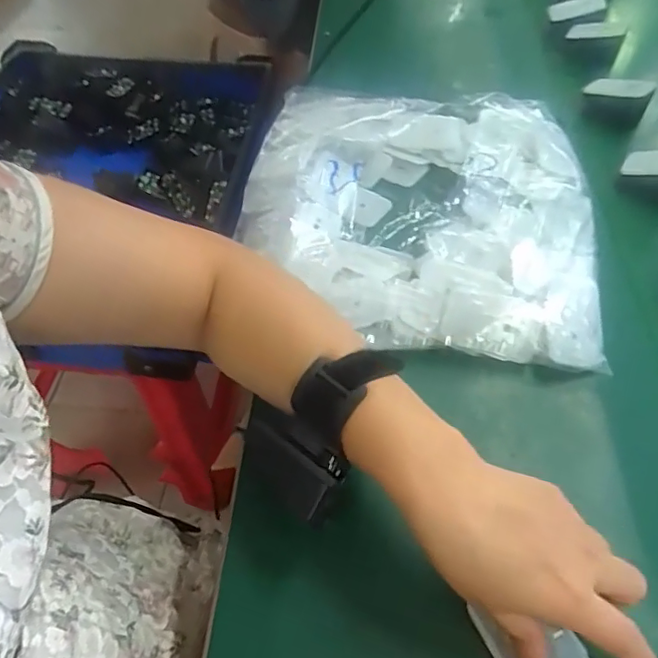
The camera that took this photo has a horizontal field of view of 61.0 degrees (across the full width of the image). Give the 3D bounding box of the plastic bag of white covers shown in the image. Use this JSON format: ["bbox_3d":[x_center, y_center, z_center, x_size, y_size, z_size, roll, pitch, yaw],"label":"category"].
[{"bbox_3d":[0.072,-0.110,0.501,0.306,0.052,0.305,9,52,6],"label":"plastic bag of white covers"}]

